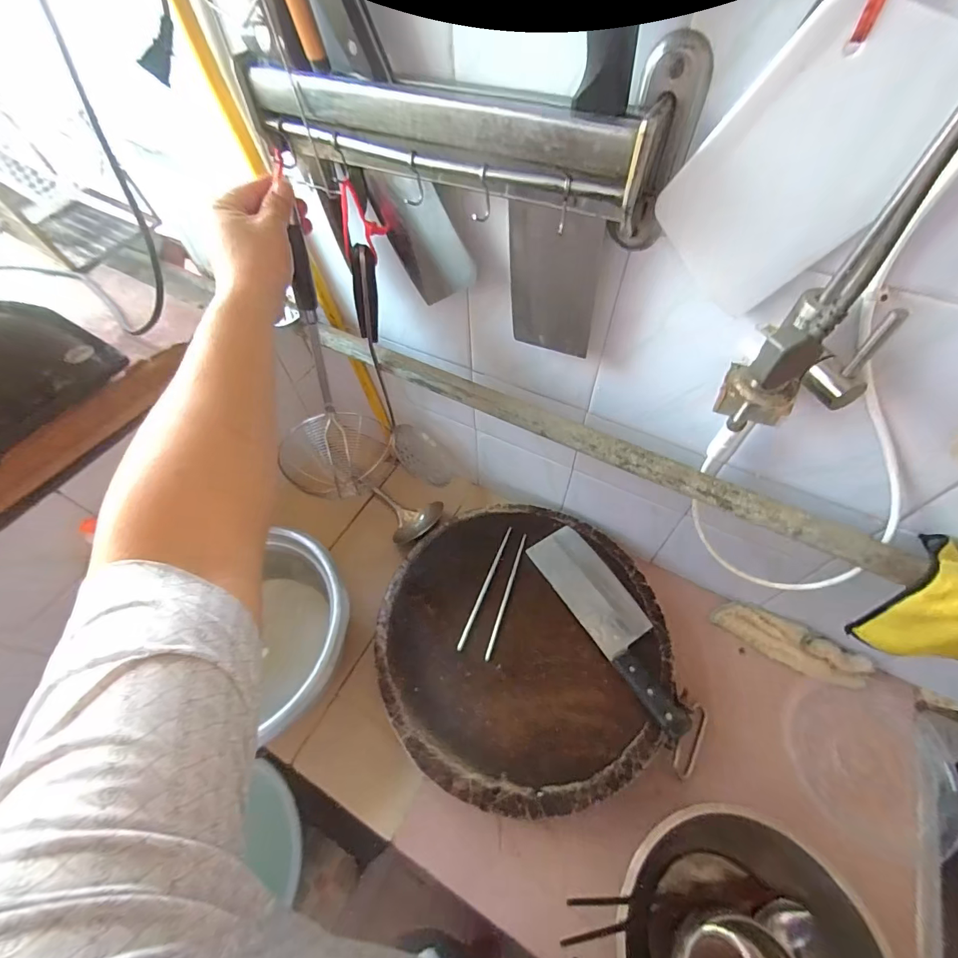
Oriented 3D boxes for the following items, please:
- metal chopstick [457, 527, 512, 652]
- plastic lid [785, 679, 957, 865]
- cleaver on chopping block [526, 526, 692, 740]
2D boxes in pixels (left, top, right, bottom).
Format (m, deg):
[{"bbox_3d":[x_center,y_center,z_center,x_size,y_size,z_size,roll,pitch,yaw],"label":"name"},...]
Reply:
[{"bbox_3d":[0.010,0.146,0.589,0.008,0.013,0.181,19,58,14],"label":"metal chopstick"},{"bbox_3d":[0.452,0.325,0.495,0.155,0.024,0.159,-1,55,1],"label":"plastic lid"},{"bbox_3d":[0.171,0.175,0.549,0.076,0.021,0.267,-28,59,-16],"label":"cleaver on chopping block"}]

